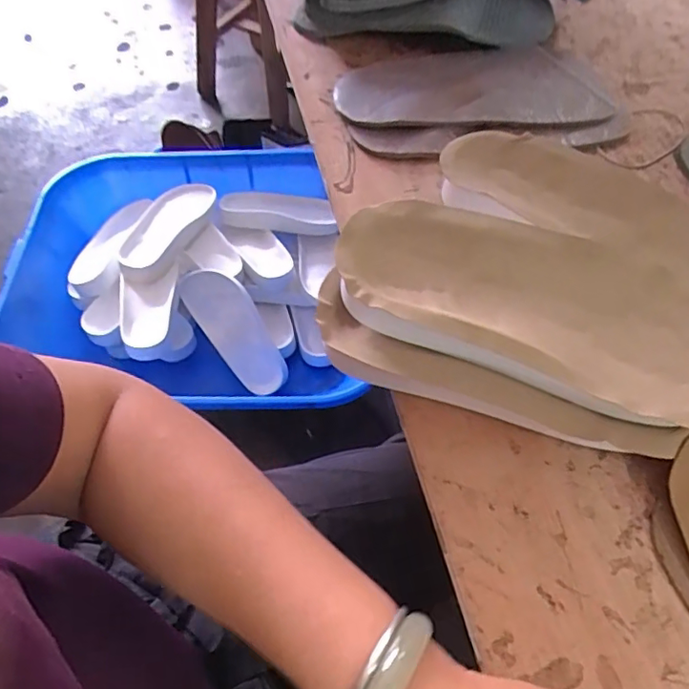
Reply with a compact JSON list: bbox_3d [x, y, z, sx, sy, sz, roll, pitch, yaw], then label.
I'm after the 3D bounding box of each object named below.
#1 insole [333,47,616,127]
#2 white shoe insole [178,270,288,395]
[{"bbox_3d":[0.116,-0.234,0.506,0.241,0.019,0.106,-6,61,-3],"label":"insole"},{"bbox_3d":[-0.178,-0.027,0.929,0.094,0.028,0.233,-39,91,-10],"label":"white shoe insole"}]

